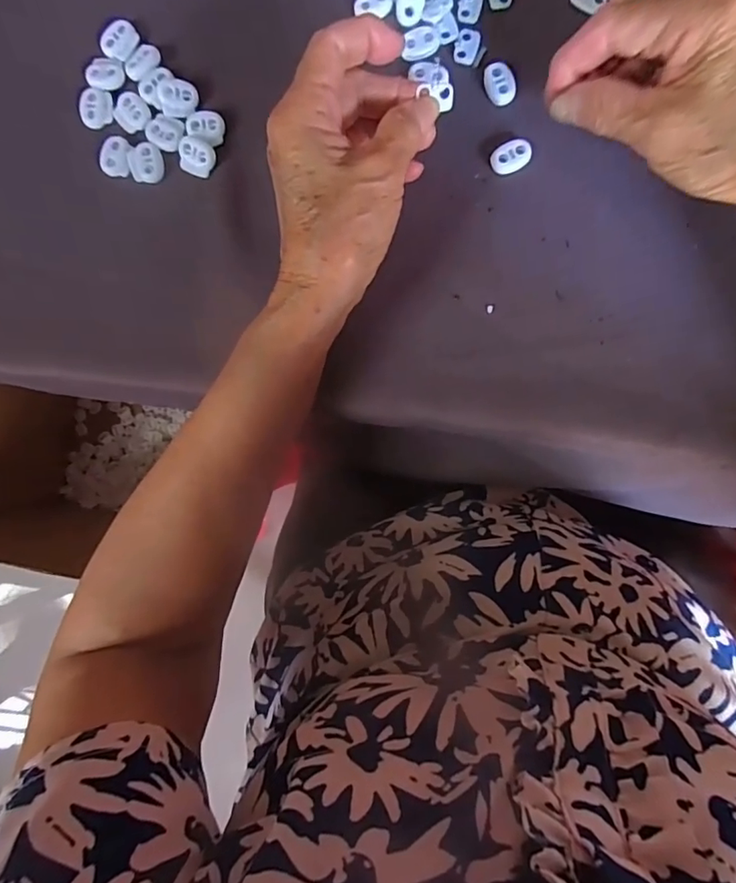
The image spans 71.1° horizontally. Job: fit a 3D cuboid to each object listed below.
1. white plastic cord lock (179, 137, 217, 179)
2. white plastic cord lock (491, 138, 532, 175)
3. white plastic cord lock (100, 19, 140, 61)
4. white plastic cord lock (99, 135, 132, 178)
[{"bbox_3d":[-0.100,-0.166,0.299,0.021,0.005,0.019,18,91,4],"label":"white plastic cord lock"},{"bbox_3d":[0.080,-0.159,0.287,0.023,0.005,0.016,-26,88,4],"label":"white plastic cord lock"},{"bbox_3d":[-0.147,-0.237,0.303,0.021,0.004,0.022,38,93,4],"label":"white plastic cord lock"},{"bbox_3d":[-0.149,-0.168,0.302,0.017,0.004,0.024,4,90,5],"label":"white plastic cord lock"}]

